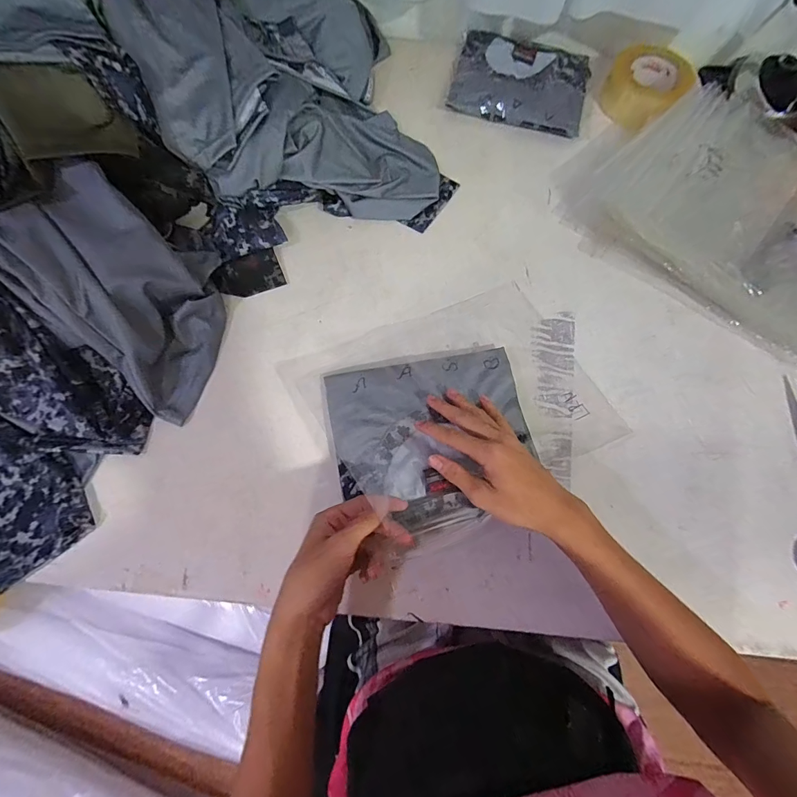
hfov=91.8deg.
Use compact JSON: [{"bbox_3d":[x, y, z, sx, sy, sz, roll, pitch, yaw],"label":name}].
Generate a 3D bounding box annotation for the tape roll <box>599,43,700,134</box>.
[{"bbox_3d":[0.404,-0.511,0.635,0.122,0.055,0.120,40,75,11],"label":"tape roll"}]

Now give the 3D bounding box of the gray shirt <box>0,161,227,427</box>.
[{"bbox_3d":[-0.298,-0.126,0.448,0.258,0.049,0.190,50,64,-27],"label":"gray shirt"}]

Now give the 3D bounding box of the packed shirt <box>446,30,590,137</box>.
[{"bbox_3d":[0.204,-0.532,0.653,0.220,0.028,0.190,16,72,3],"label":"packed shirt"}]

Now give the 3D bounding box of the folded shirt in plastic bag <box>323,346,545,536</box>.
[{"bbox_3d":[0.041,0.041,0.443,0.228,0.038,0.205,-12,73,-6],"label":"folded shirt in plastic bag"}]

